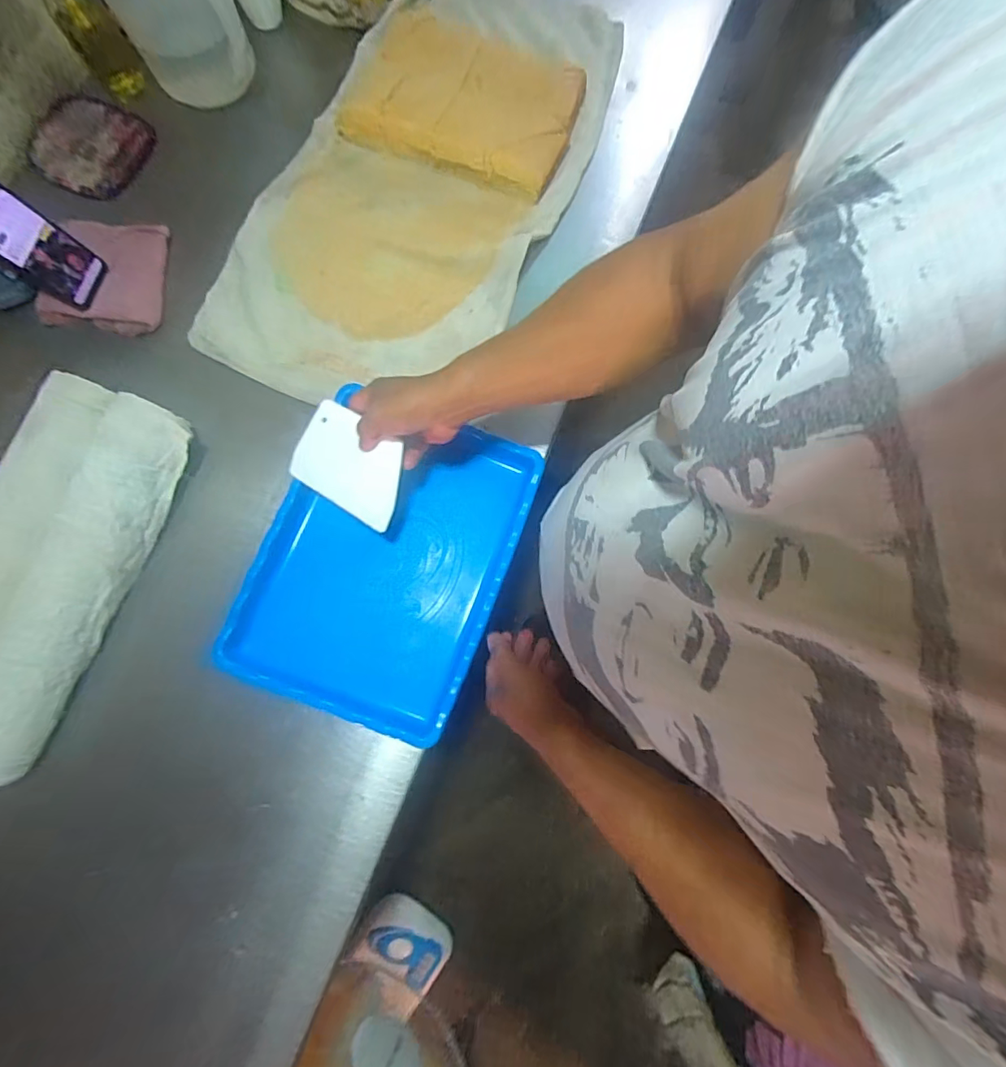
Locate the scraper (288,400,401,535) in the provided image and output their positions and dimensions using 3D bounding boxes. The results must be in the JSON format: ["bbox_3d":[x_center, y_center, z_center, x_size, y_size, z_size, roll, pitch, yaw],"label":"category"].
[{"bbox_3d":[-0.177,-0.082,0.564,0.149,0.008,0.104,29,101,16],"label":"scraper"}]

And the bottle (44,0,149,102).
[{"bbox_3d":[-0.606,-0.745,0.703,0.074,0.170,0.072,-33,82,-7],"label":"bottle"}]

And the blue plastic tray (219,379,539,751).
[{"bbox_3d":[-0.142,0.029,0.604,0.280,0.040,0.371,20,80,3],"label":"blue plastic tray"}]

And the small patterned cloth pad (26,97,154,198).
[{"bbox_3d":[-0.624,-0.589,0.749,0.173,0.036,0.160,24,80,3],"label":"small patterned cloth pad"}]

